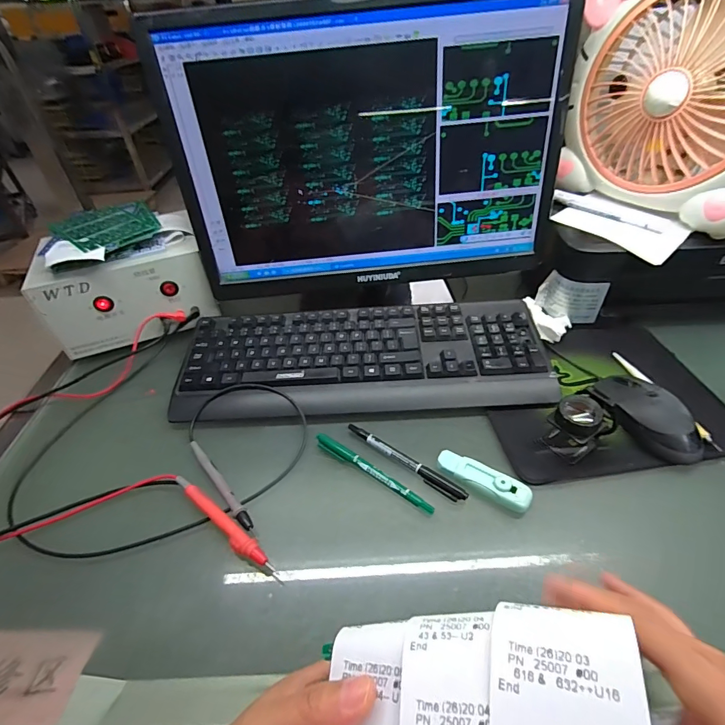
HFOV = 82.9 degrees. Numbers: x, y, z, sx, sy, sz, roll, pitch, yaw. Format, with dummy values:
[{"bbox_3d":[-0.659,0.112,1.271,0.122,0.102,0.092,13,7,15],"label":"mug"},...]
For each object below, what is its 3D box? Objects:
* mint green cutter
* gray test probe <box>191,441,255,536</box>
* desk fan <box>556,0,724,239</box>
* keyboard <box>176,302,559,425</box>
[{"bbox_3d":[0.113,0.108,0.384,0.088,0.013,0.024,25,49,28],"label":"mint green cutter"},{"bbox_3d":[-0.139,0.118,0.401,0.011,0.010,0.136,-31,49,-27],"label":"gray test probe"},{"bbox_3d":[0.349,-0.291,0.439,0.091,0.235,0.248,-21,45,-18],"label":"desk fan"},{"bbox_3d":[-0.002,-0.009,0.505,0.432,0.036,0.156,-2,42,2],"label":"keyboard"}]

